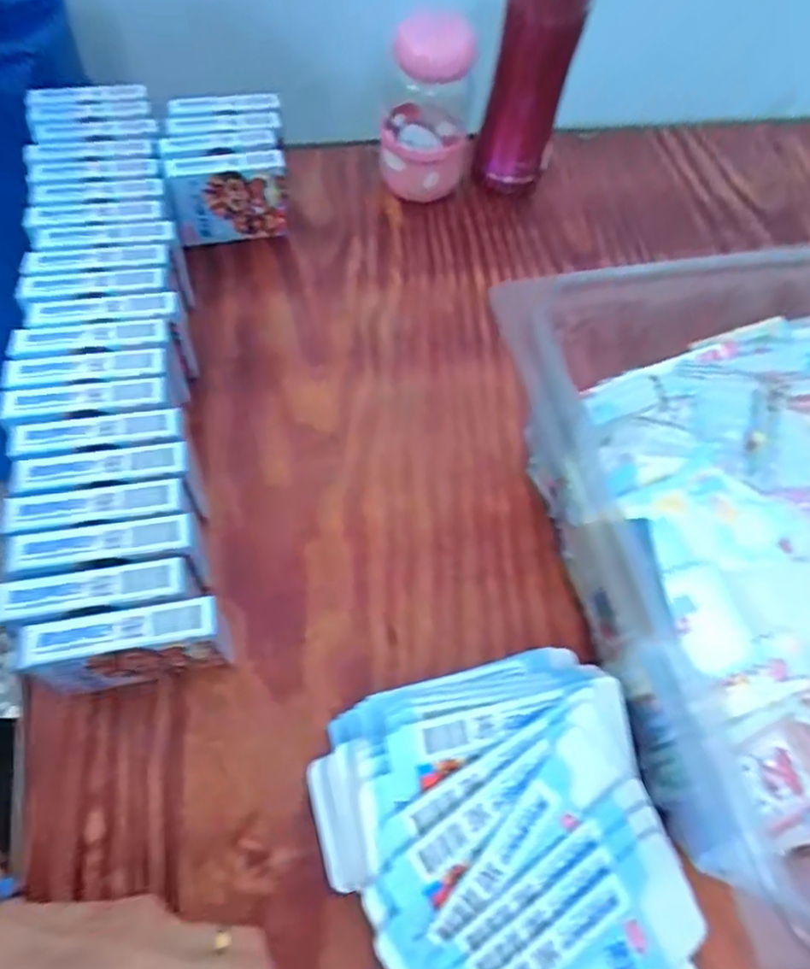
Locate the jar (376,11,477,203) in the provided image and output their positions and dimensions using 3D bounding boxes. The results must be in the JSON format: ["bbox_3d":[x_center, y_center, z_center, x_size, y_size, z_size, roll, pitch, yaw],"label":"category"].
[{"bbox_3d":[0.019,-0.317,0.524,0.078,0.149,0.067,5,61,-1],"label":"jar"}]

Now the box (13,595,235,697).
[{"bbox_3d":[-0.142,0.091,0.339,0.095,0.074,0.026,-10,62,-9],"label":"box"}]

